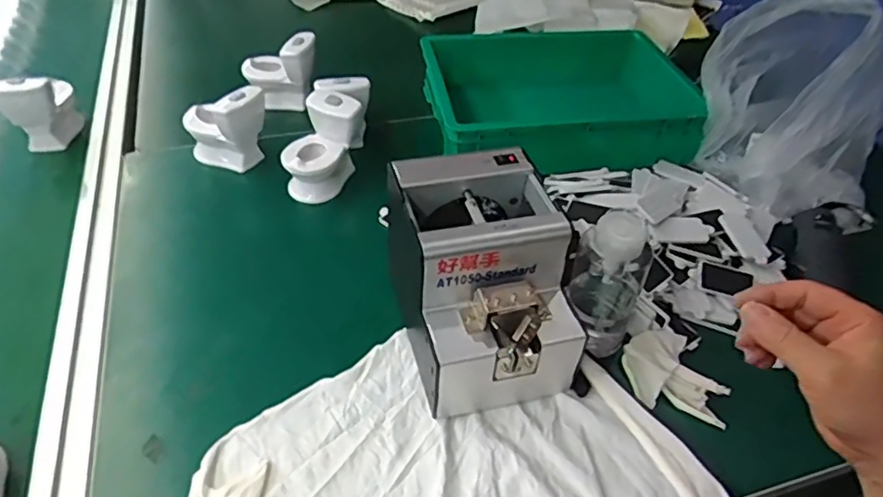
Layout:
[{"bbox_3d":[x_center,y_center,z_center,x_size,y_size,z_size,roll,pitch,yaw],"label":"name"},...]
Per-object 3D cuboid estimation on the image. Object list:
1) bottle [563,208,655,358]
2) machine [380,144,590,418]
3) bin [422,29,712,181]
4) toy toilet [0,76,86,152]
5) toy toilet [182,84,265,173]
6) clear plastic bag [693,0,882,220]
[{"bbox_3d":[0.154,0.017,0.557,0.068,0.125,0.078,19,45,16],"label":"bottle"},{"bbox_3d":[0.035,0.027,0.536,0.125,0.147,0.171,-10,44,-14],"label":"machine"},{"bbox_3d":[0.154,-0.201,0.862,0.348,0.102,0.275,-7,44,-11],"label":"bin"},{"bbox_3d":[-0.500,-0.176,0.758,0.063,0.095,0.077,-5,44,-9],"label":"toy toilet"},{"bbox_3d":[-0.267,-0.149,0.747,0.091,0.102,0.061,20,45,17],"label":"toy toilet"},{"bbox_3d":[0.418,-0.181,0.718,0.177,0.195,0.183,-8,44,-12],"label":"clear plastic bag"}]

